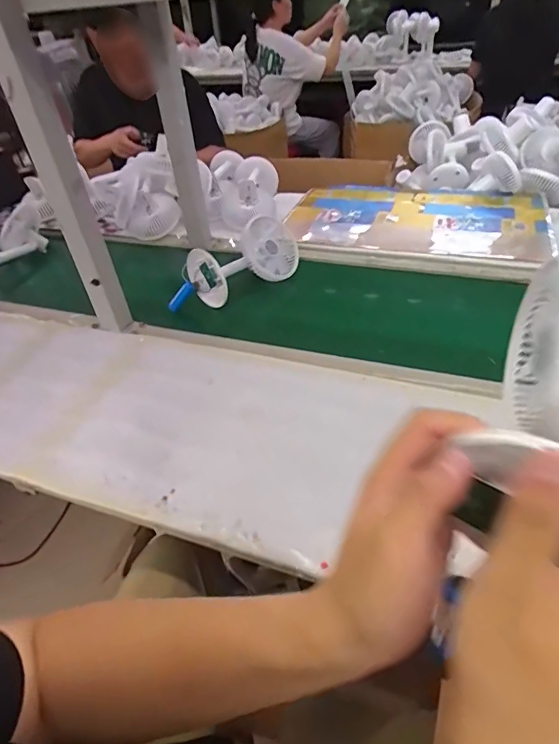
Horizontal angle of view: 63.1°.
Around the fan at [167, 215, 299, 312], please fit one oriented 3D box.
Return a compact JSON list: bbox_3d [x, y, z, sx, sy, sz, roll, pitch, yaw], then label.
[{"bbox_3d":[-0.083,-0.210,0.901,0.274,0.098,0.096,-34,48,-25],"label":"fan"}]

